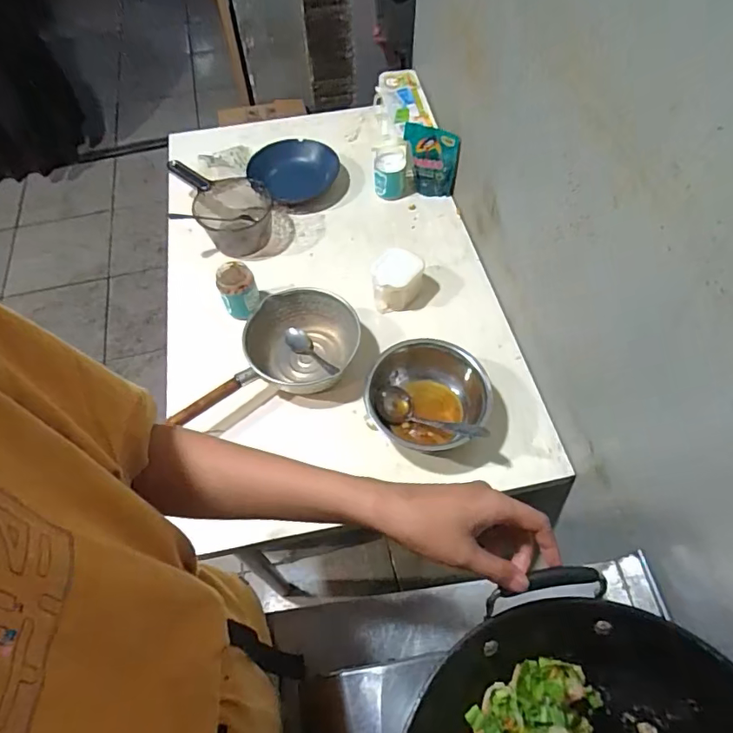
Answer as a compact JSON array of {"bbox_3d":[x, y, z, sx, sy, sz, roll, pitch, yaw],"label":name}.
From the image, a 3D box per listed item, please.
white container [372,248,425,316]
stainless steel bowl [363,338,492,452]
[{"bbox_3d":[0.058,-0.155,0.901,0.081,0.097,0.085,8,59,8],"label":"white container"},{"bbox_3d":[0.093,0.040,0.769,0.176,0.098,0.151,14,60,11],"label":"stainless steel bowl"}]

